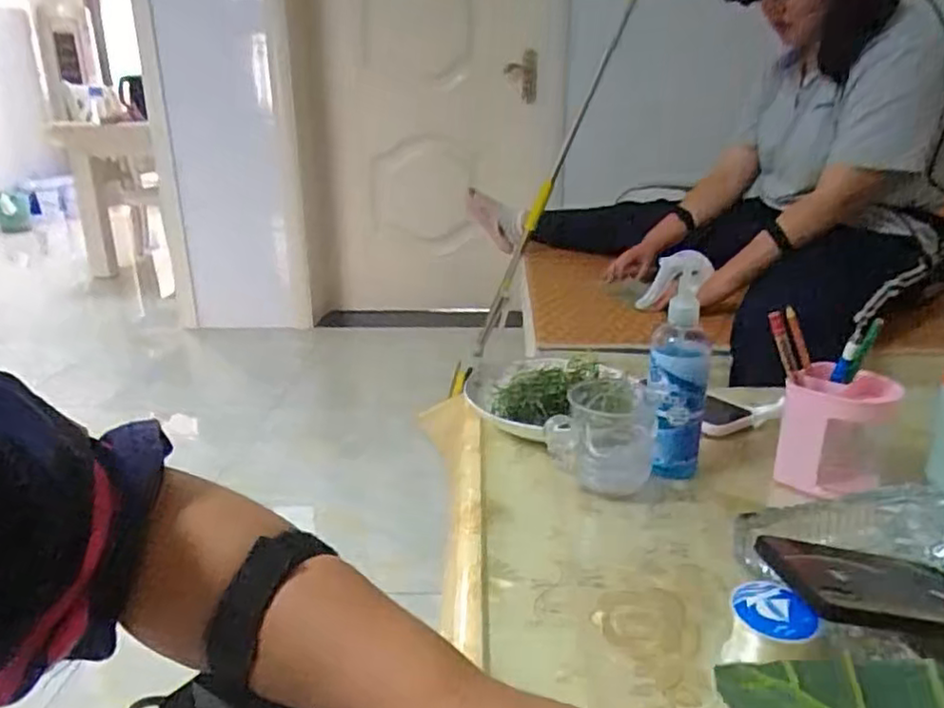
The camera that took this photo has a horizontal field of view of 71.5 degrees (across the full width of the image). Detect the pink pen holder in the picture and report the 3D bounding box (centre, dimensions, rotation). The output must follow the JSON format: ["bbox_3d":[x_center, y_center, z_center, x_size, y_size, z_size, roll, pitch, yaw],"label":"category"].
[{"bbox_3d":[0.332,0.071,0.600,0.079,0.101,0.070,16,26,37],"label":"pink pen holder"}]

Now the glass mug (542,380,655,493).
[{"bbox_3d":[0.120,0.077,0.607,0.091,0.090,0.066,5,21,16],"label":"glass mug"}]

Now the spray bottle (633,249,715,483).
[{"bbox_3d":[0.186,0.015,0.604,0.060,0.210,0.046,5,21,16],"label":"spray bottle"}]

